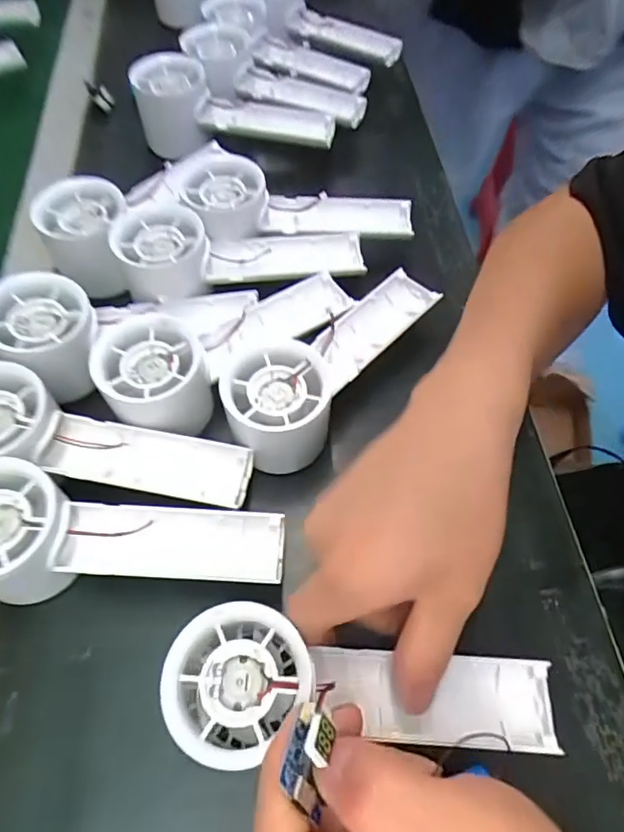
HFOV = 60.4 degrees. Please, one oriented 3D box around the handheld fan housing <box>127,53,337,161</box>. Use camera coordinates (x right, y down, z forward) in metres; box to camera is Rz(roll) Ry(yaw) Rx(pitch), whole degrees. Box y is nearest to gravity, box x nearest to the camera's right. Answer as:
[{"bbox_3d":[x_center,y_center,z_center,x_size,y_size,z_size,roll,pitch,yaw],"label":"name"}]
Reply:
[{"bbox_3d":[-0.060,-0.242,0.430,0.157,0.054,0.045,9,60,4],"label":"handheld fan housing"}]

